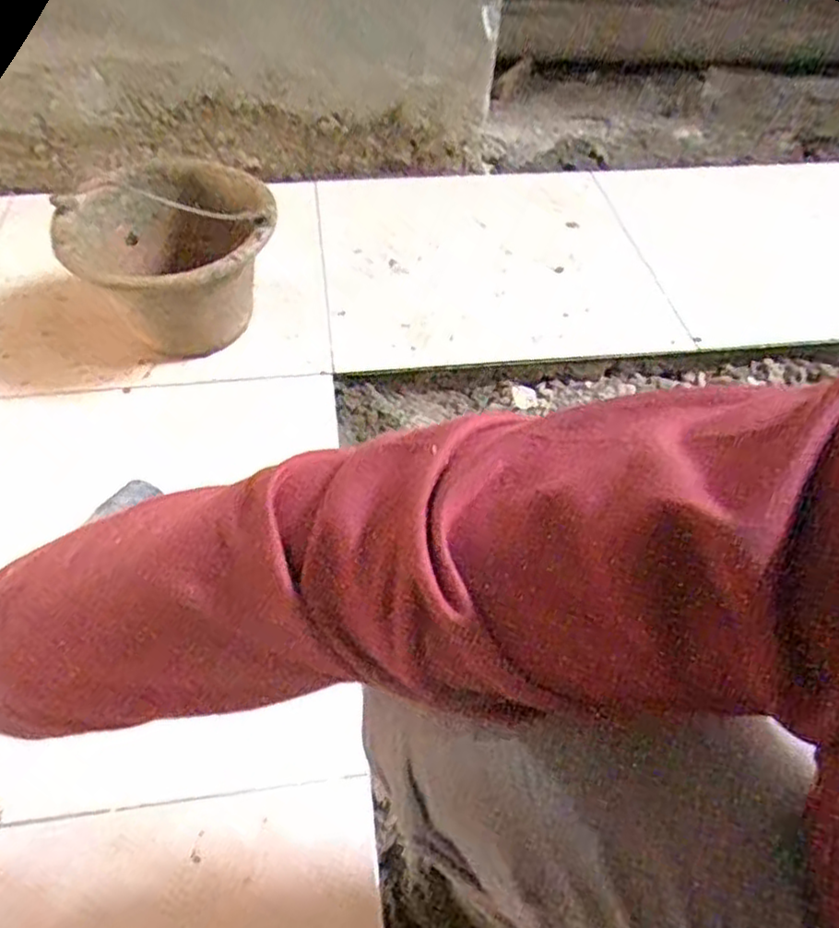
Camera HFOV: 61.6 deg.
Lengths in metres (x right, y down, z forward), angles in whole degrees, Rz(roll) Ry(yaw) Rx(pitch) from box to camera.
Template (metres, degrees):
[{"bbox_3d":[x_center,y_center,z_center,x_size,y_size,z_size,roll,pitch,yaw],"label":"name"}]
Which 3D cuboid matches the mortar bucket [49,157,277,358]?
[{"bbox_3d":[-0.309,-0.251,0.900,0.241,0.182,0.232,2,47,-2],"label":"mortar bucket"}]

